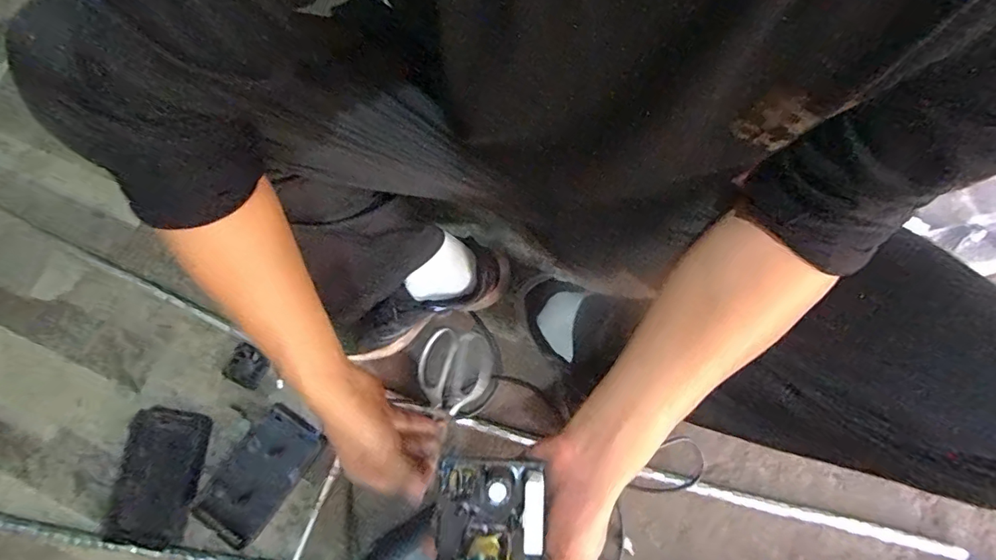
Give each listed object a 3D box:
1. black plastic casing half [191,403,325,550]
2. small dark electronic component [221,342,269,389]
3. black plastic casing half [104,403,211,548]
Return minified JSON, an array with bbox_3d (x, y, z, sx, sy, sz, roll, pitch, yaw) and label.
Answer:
[{"bbox_3d":[-0.311,0.250,0.627,0.087,0.017,0.165,34,81,7],"label":"black plastic casing half"},{"bbox_3d":[-0.346,0.119,0.661,0.054,0.012,0.052,33,80,7],"label":"small dark electronic component"},{"bbox_3d":[-0.447,0.258,0.632,0.101,0.013,0.166,11,79,3],"label":"black plastic casing half"}]

